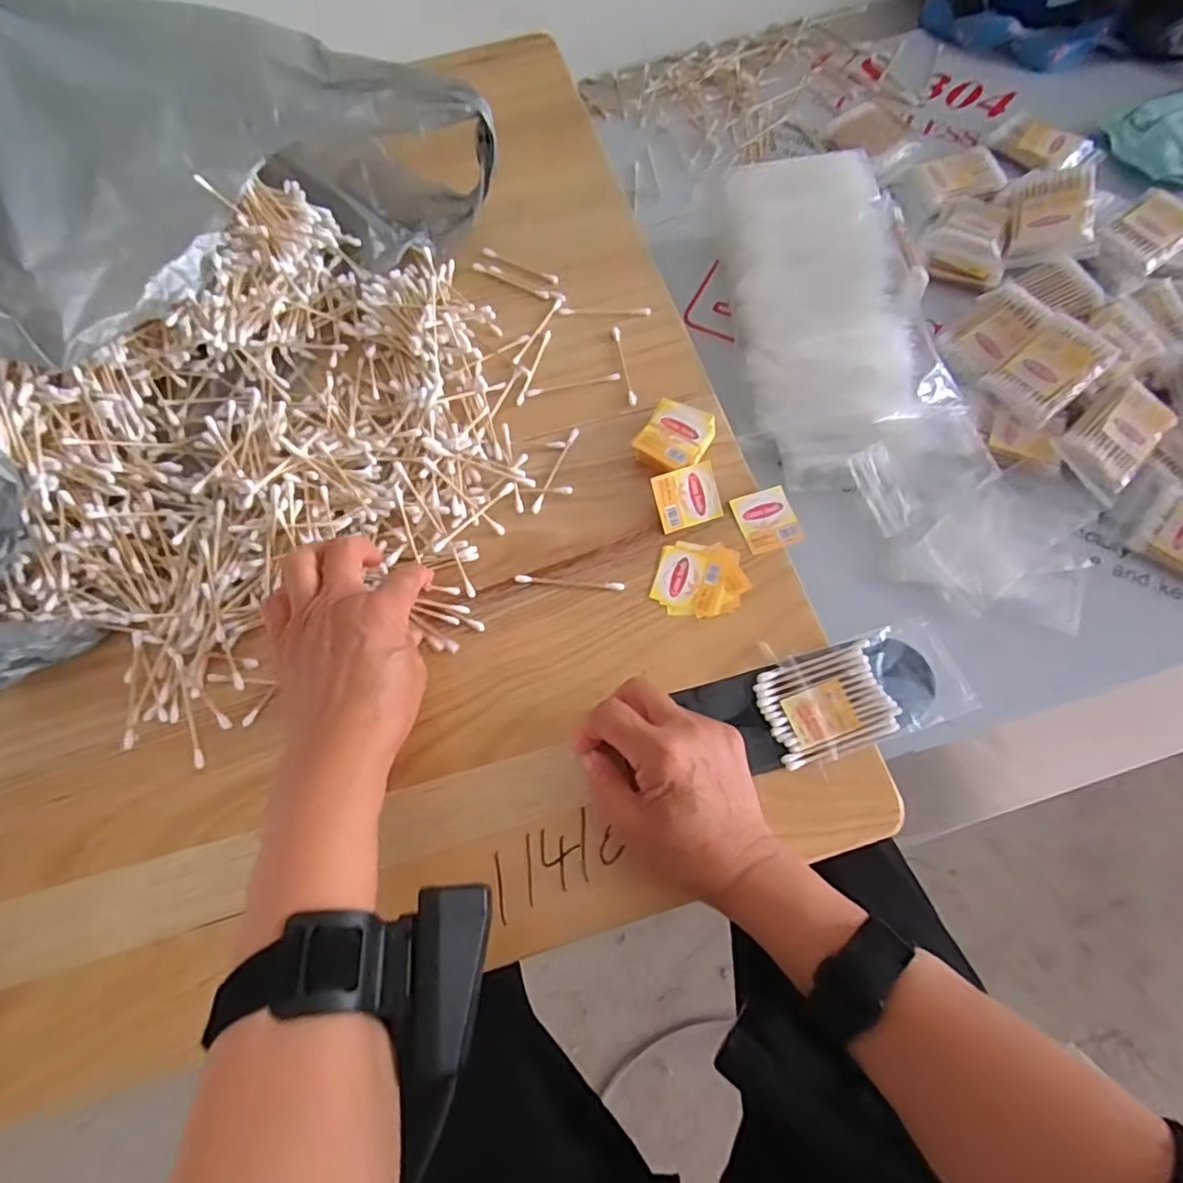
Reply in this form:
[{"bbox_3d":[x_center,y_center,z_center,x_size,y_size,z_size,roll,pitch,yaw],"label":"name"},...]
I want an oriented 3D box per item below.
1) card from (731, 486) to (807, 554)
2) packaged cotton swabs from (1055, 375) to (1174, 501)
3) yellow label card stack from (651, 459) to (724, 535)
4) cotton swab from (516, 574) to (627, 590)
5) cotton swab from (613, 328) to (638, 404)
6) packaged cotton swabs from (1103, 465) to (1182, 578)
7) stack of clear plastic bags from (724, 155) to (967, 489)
[{"bbox_3d":[0.121,-0.049,0.442,0.039,0.004,0.043,-18,69,-4],"label":"card"},{"bbox_3d":[0.391,-0.114,0.481,0.079,0.020,0.056,-44,85,-2],"label":"packaged cotton swabs"},{"bbox_3d":[0.066,-0.064,0.439,0.043,0.004,0.039,-19,98,-6],"label":"yellow label card stack"},{"bbox_3d":[-0.015,-0.006,0.428,0.072,0.004,0.006,4,69,5],"label":"cotton swab"},{"bbox_3d":[0.025,-0.173,0.489,0.006,0.004,0.073,-11,69,-1],"label":"cotton swab"},{"bbox_3d":[0.434,-0.044,0.470,0.094,0.034,0.056,41,77,16],"label":"packaged cotton swabs"},{"bbox_3d":[0.192,-0.235,0.520,0.146,0.037,0.250,-7,81,-4],"label":"stack of clear plastic bags"}]

